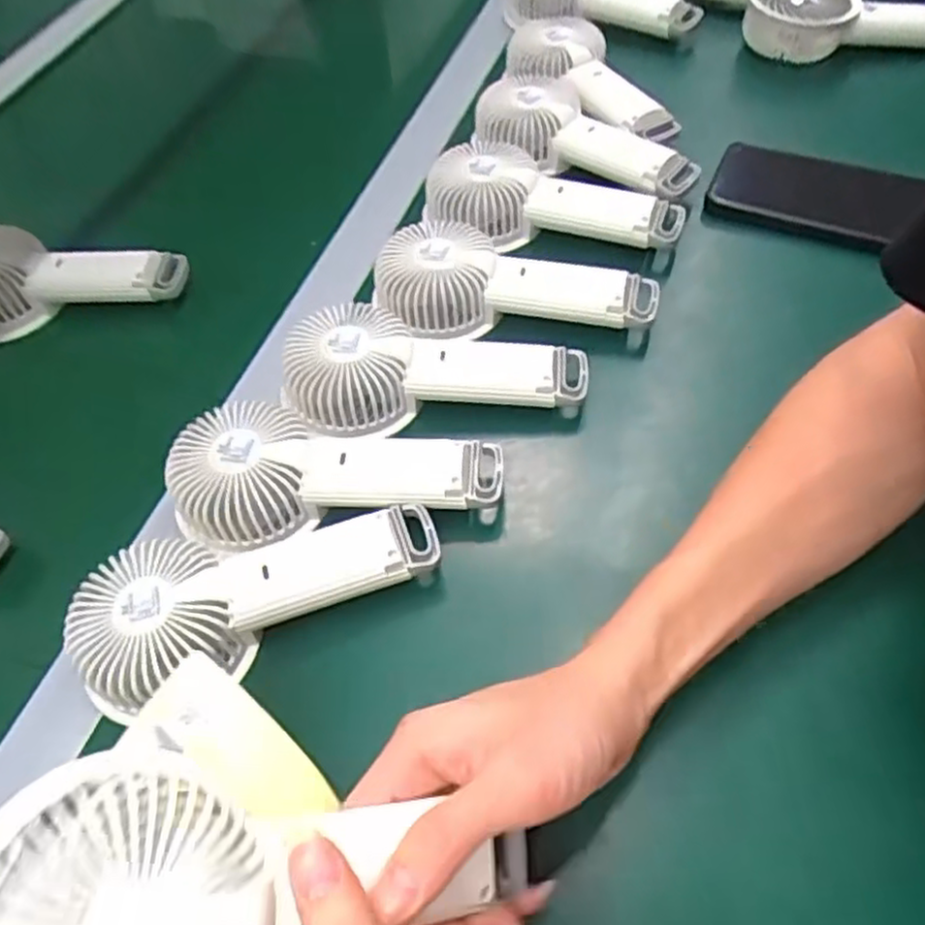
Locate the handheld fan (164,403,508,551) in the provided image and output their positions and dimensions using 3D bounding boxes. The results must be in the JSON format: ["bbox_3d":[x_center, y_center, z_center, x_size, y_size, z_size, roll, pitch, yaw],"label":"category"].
[{"bbox_3d":[-0.067,0.001,0.402,0.169,0.036,0.071,-5,55,1],"label":"handheld fan"}]

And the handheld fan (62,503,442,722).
[{"bbox_3d":[-0.100,0.058,0.369,0.176,0.036,0.074,-24,57,-12],"label":"handheld fan"}]

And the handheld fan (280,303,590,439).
[{"bbox_3d":[-0.017,-0.060,0.439,0.176,0.037,0.079,-4,55,2],"label":"handheld fan"}]

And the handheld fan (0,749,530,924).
[{"bbox_3d":[-0.056,0.133,0.236,0.177,0.038,0.077,8,51,-26],"label":"handheld fan"}]

